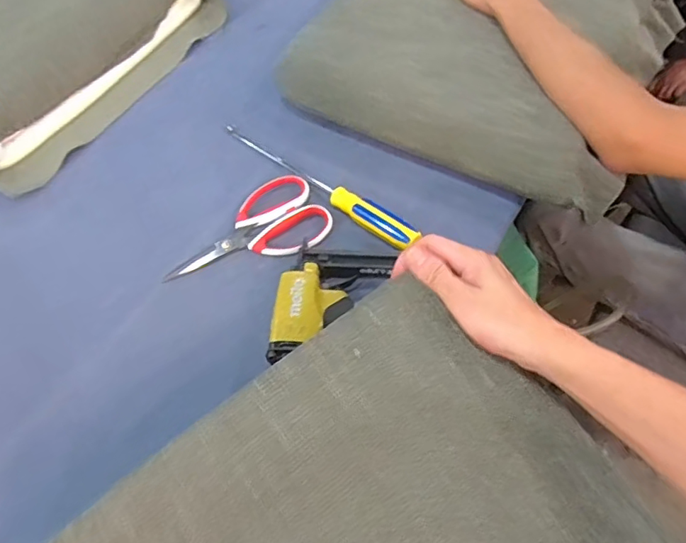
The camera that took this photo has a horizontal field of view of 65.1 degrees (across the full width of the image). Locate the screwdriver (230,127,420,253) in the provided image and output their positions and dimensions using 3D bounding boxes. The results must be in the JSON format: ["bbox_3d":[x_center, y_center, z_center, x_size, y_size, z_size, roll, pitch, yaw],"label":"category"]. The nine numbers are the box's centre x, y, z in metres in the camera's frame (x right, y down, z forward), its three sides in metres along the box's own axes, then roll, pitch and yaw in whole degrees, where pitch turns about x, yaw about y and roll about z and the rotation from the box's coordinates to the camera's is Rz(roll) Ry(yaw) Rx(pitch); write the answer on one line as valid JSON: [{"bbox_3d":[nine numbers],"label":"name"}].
[{"bbox_3d":[-0.032,-0.110,0.631,0.293,0.030,0.028,38,68,23],"label":"screwdriver"}]

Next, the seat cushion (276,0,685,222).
[{"bbox_3d":[0.194,-0.305,0.706,0.413,0.074,0.439,24,63,17],"label":"seat cushion"}]

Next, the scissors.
[{"bbox_3d":[-0.107,-0.035,0.599,0.183,0.013,0.097,-33,65,-6],"label":"scissors"}]

